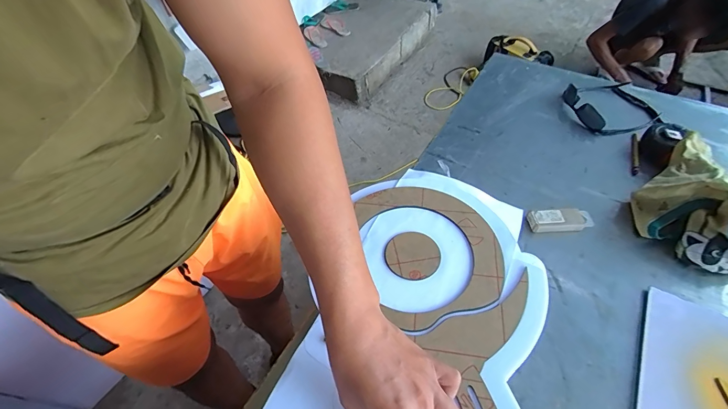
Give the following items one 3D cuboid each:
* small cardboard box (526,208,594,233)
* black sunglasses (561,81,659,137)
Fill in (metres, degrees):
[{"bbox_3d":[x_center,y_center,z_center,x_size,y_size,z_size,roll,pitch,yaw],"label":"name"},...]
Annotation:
[{"bbox_3d":[0.313,0.026,0.564,0.097,0.025,0.030,-5,51,0],"label":"small cardboard box"},{"bbox_3d":[0.511,-0.208,0.736,0.163,0.031,0.144,-6,47,-9],"label":"black sunglasses"}]

